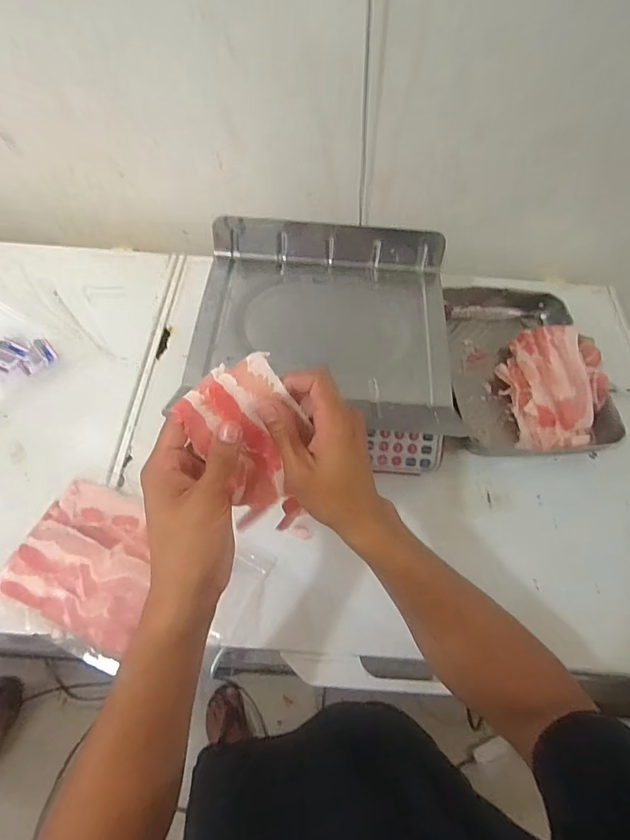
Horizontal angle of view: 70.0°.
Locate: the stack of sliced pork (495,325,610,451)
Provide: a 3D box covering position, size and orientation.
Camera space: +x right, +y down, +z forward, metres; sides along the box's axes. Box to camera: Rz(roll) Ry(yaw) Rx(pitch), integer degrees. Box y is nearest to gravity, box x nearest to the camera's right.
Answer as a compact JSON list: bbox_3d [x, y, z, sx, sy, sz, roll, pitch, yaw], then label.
[{"bbox_3d":[0.365,-0.049,0.686,0.144,0.042,0.215,5,58,0],"label":"stack of sliced pork"}]

